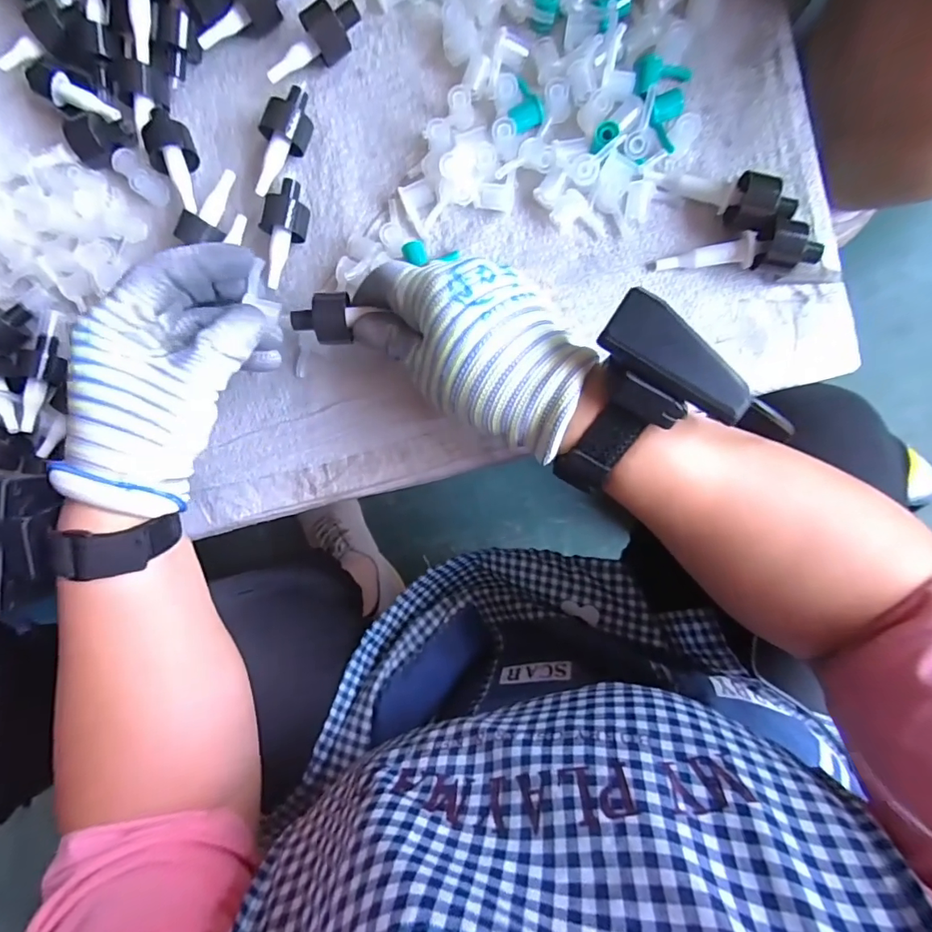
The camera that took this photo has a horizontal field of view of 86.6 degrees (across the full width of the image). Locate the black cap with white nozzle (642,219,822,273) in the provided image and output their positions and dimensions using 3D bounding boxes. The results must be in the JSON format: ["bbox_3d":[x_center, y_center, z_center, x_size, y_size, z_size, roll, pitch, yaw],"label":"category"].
[{"bbox_3d":[0.167,-0.132,0.308,0.097,0.025,0.025,0,95,19],"label":"black cap with white nozzle"}]

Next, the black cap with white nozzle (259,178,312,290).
[{"bbox_3d":[-0.125,-0.157,0.337,0.025,0.022,0.069,19,96,4],"label":"black cap with white nozzle"}]

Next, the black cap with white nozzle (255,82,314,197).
[{"bbox_3d":[-0.123,-0.218,0.335,0.025,0.025,0.073,24,97,3],"label":"black cap with white nozzle"}]

